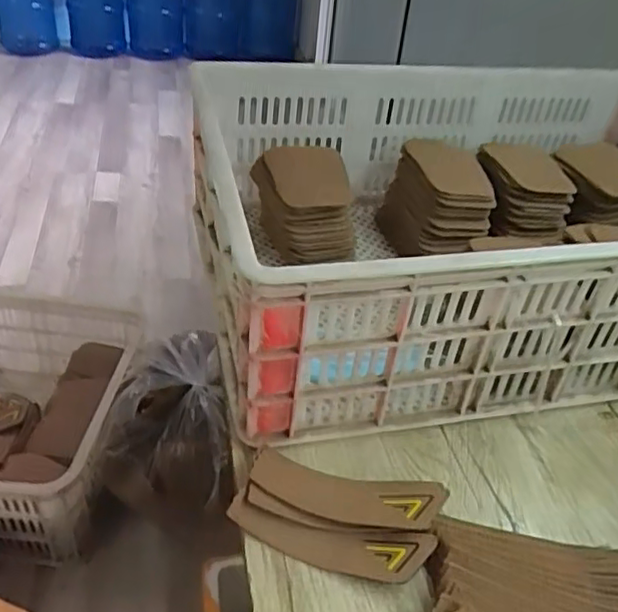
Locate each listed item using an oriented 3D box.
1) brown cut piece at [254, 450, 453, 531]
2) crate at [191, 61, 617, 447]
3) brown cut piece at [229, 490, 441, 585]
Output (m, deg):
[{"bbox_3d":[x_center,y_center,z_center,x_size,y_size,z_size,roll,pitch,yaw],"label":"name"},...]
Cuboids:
[{"bbox_3d":[0.029,0.146,0.492,0.146,0.015,0.047,9,37,7],"label":"brown cut piece"},{"bbox_3d":[0.204,-0.103,0.707,0.607,0.188,0.450,-3,38,-14],"label":"crate"},{"bbox_3d":[0.013,0.174,0.471,0.151,0.014,0.038,13,37,7],"label":"brown cut piece"}]

